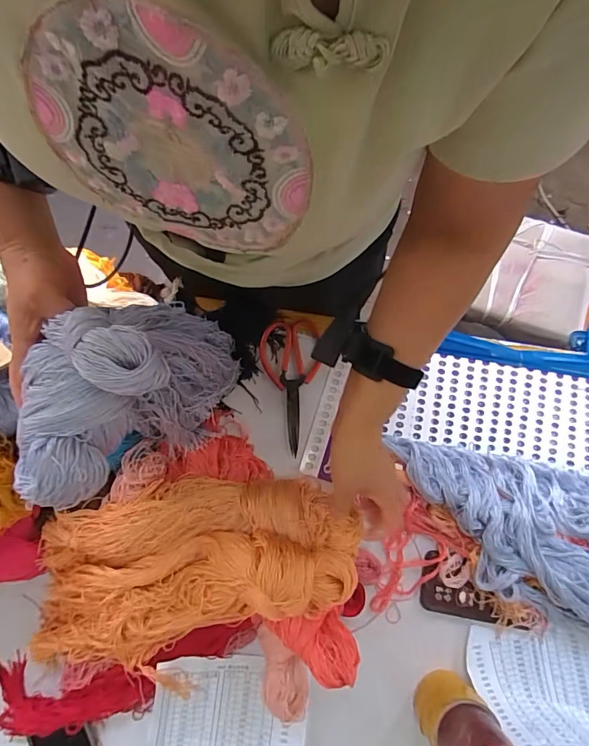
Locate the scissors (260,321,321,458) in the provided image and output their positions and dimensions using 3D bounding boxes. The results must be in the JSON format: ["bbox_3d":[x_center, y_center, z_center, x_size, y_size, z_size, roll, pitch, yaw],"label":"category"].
[{"bbox_3d":[-0.008,0.019,0.648,0.087,0.013,0.200,0,77,-1],"label":"scissors"}]

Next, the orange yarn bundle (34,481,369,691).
[{"bbox_3d":[-0.135,0.249,0.518,0.417,0.086,0.208,-16,78,8],"label":"orange yarn bundle"}]

